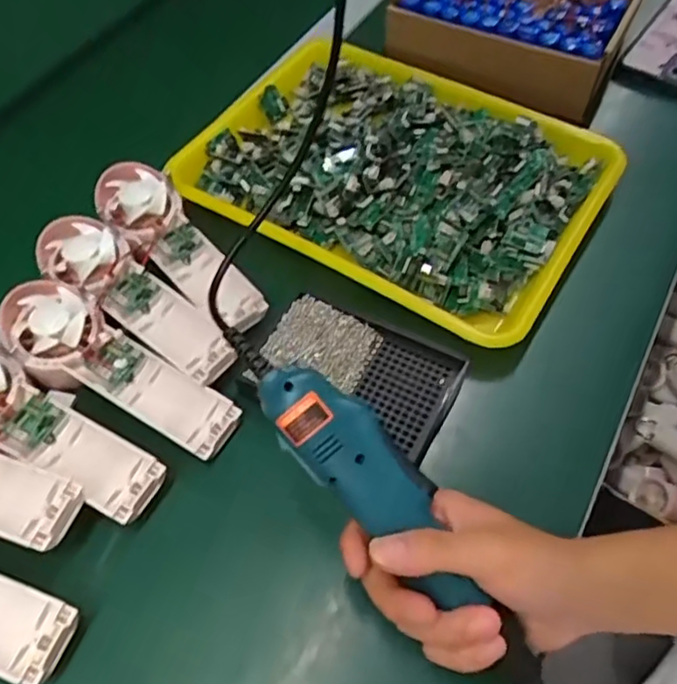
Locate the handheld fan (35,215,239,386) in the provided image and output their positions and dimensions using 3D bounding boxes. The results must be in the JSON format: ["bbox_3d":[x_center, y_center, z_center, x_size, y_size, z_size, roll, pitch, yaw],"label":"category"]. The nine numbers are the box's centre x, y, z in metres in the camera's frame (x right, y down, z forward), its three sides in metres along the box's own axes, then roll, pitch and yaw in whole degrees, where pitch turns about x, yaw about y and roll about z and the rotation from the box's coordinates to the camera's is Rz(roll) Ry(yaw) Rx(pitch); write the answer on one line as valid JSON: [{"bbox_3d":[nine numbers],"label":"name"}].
[{"bbox_3d":[-0.145,-0.035,0.445,0.177,0.025,0.052,33,63,20],"label":"handheld fan"}]

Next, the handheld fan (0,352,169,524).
[{"bbox_3d":[-0.192,0.056,0.393,0.171,0.035,0.057,24,60,16],"label":"handheld fan"}]

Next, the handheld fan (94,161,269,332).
[{"bbox_3d":[-0.120,-0.079,0.472,0.173,0.025,0.056,39,65,23],"label":"handheld fan"}]

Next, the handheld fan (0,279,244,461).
[{"bbox_3d":[-0.152,0.019,0.415,0.171,0.038,0.059,29,61,18],"label":"handheld fan"}]

